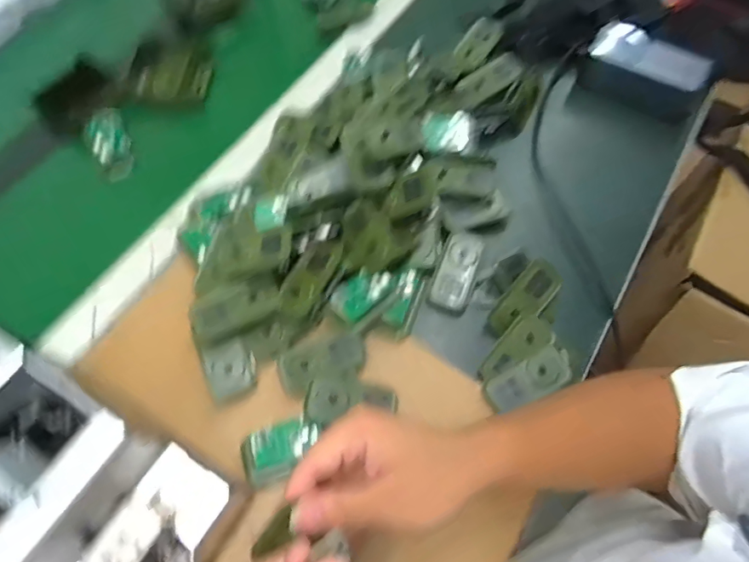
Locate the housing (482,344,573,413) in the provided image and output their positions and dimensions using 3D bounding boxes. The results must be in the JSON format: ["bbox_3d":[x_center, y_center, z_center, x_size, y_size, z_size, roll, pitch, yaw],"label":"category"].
[{"bbox_3d":[0.135,0.086,0.423,0.079,0.024,0.034,-28,68,3],"label":"housing"}]

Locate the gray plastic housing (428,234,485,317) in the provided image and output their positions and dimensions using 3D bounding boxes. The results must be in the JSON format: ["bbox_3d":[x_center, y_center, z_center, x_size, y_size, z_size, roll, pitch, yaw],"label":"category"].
[{"bbox_3d":[0.080,-0.009,0.476,0.037,0.017,0.082,18,66,8],"label":"gray plastic housing"}]

